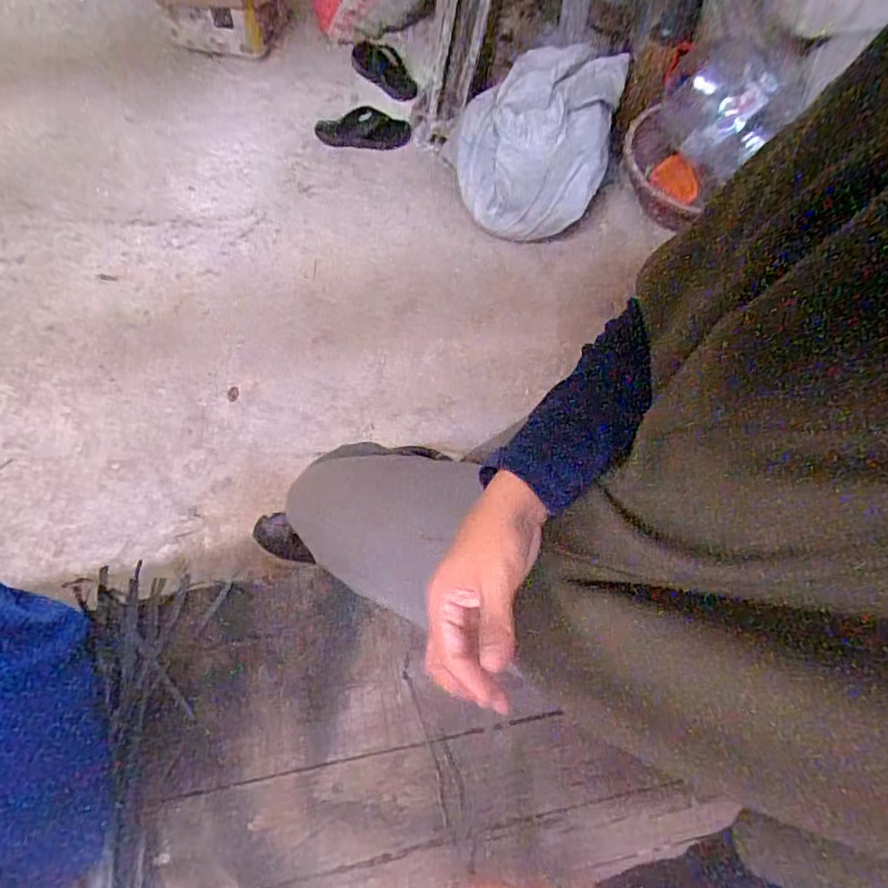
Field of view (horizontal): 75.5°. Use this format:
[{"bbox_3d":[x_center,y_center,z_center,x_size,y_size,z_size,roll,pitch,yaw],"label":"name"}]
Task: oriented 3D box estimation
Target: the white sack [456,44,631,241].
[{"bbox_3d":[0.234,-0.773,1.450,0.356,0.167,0.481,13,65,6],"label":"white sack"}]

